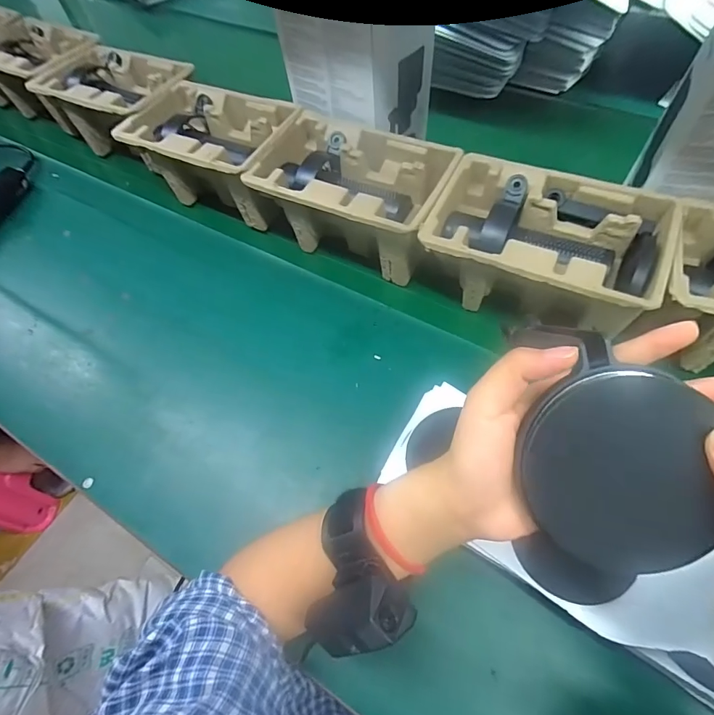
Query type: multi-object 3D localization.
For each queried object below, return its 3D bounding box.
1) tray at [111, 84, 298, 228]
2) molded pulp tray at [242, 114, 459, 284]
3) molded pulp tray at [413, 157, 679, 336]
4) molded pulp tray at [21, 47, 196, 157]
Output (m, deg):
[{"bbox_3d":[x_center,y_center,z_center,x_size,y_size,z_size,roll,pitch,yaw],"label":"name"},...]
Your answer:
[{"bbox_3d":[-0.194,-0.292,0.613,0.222,0.100,0.155,24,65,14],"label":"tray"},{"bbox_3d":[-0.005,-0.199,0.538,0.230,0.103,0.145,23,65,14],"label":"molded pulp tray"},{"bbox_3d":[0.196,-0.112,0.473,0.229,0.107,0.145,24,65,14],"label":"molded pulp tray"},{"bbox_3d":[-0.372,-0.404,0.681,0.235,0.093,0.155,29,66,16],"label":"molded pulp tray"}]

